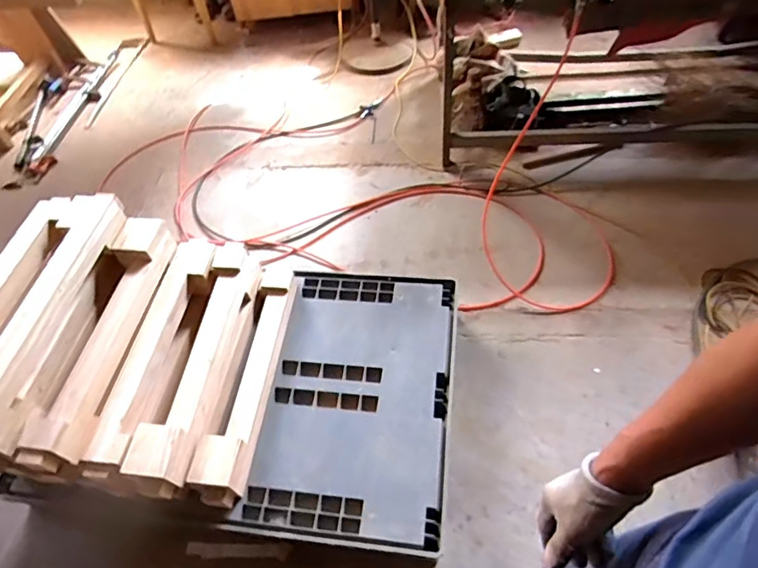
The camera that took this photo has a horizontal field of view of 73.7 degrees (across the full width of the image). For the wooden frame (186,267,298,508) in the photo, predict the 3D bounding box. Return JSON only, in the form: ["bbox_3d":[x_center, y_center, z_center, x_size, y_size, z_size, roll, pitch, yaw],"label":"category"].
[{"bbox_3d":[-0.354,0.234,1.440,0.133,0.106,0.726,4,53,9],"label":"wooden frame"}]

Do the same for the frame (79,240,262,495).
[{"bbox_3d":[-0.537,0.186,1.390,0.238,0.120,0.714,3,53,9],"label":"frame"}]

